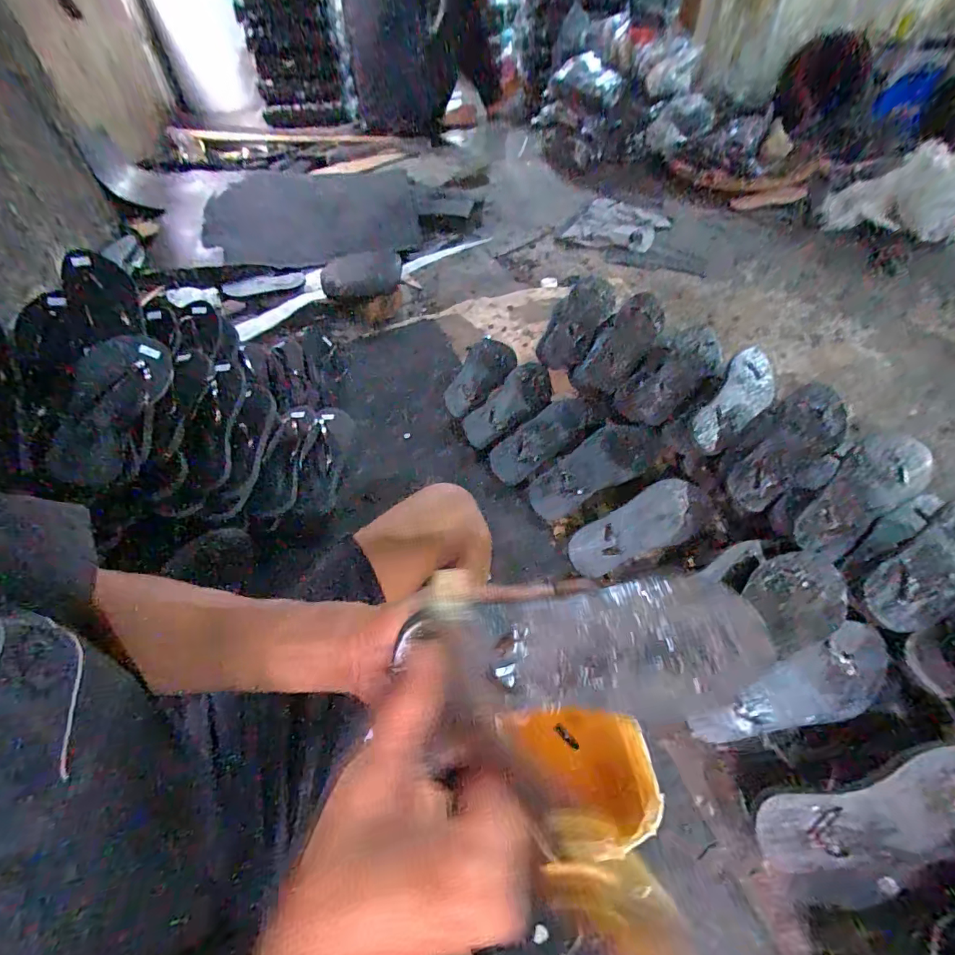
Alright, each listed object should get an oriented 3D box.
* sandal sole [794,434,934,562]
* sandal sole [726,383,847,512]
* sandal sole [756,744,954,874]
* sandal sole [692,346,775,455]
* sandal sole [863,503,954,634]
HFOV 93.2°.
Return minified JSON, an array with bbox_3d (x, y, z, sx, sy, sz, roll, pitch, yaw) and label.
[{"bbox_3d":[0.517,0.026,0.611,0.227,0.022,0.081,-38,58,-10],"label":"sandal sole"},{"bbox_3d":[0.462,-0.046,0.669,0.089,0.018,0.231,39,82,29],"label":"sandal sole"},{"bbox_3d":[0.381,0.316,0.428,0.231,0.020,0.086,-20,83,-3],"label":"sandal sole"},{"bbox_3d":[0.418,-0.122,0.729,0.083,0.016,0.228,43,69,2],"label":"sandal sole"},{"bbox_3d":[0.567,0.098,0.543,0.238,0.017,0.090,-32,70,-6],"label":"sandal sole"}]

